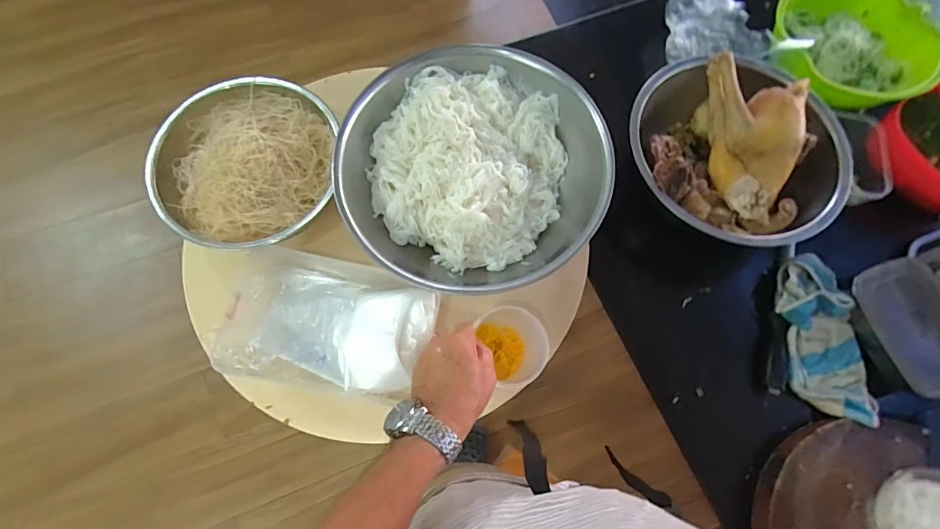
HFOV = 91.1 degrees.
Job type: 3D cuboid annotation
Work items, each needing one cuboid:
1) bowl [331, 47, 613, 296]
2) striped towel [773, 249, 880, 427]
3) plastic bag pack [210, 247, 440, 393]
[{"bbox_3d":[0.001,-0.144,0.638,0.347,0.097,0.340,1,71,-2],"label":"bowl"},{"bbox_3d":[0.513,0.103,0.669,0.108,0.034,0.245,-5,71,-4],"label":"striped towel"},{"bbox_3d":[-0.178,0.073,0.604,0.257,0.075,0.165,8,71,1],"label":"plastic bag pack"}]

